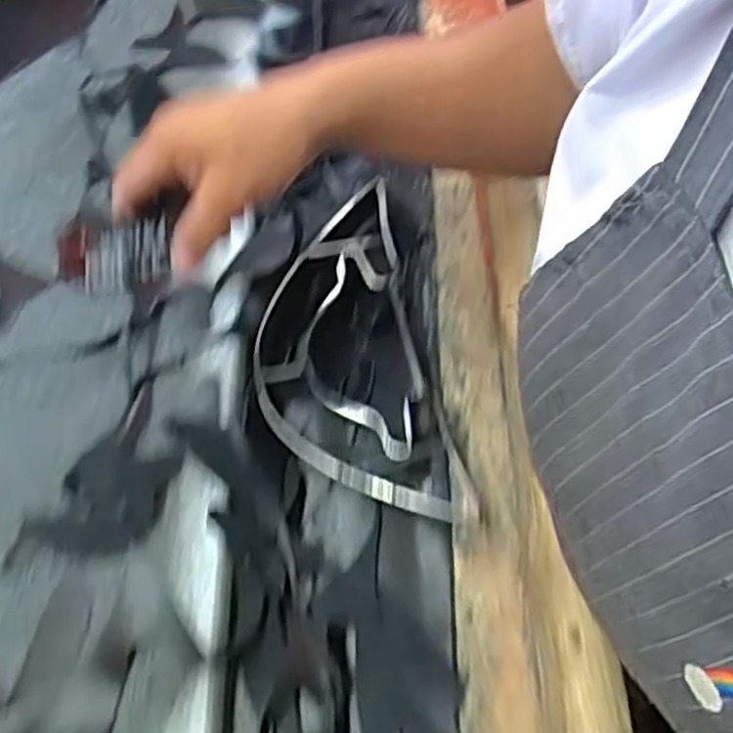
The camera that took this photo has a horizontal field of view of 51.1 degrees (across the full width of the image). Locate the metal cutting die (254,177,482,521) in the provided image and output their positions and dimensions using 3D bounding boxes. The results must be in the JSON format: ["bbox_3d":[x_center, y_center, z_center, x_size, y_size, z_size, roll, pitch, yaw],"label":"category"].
[{"bbox_3d":[-0.015,-0.010,0.539,0.120,0.033,0.249,-15,64,-1],"label":"metal cutting die"}]

